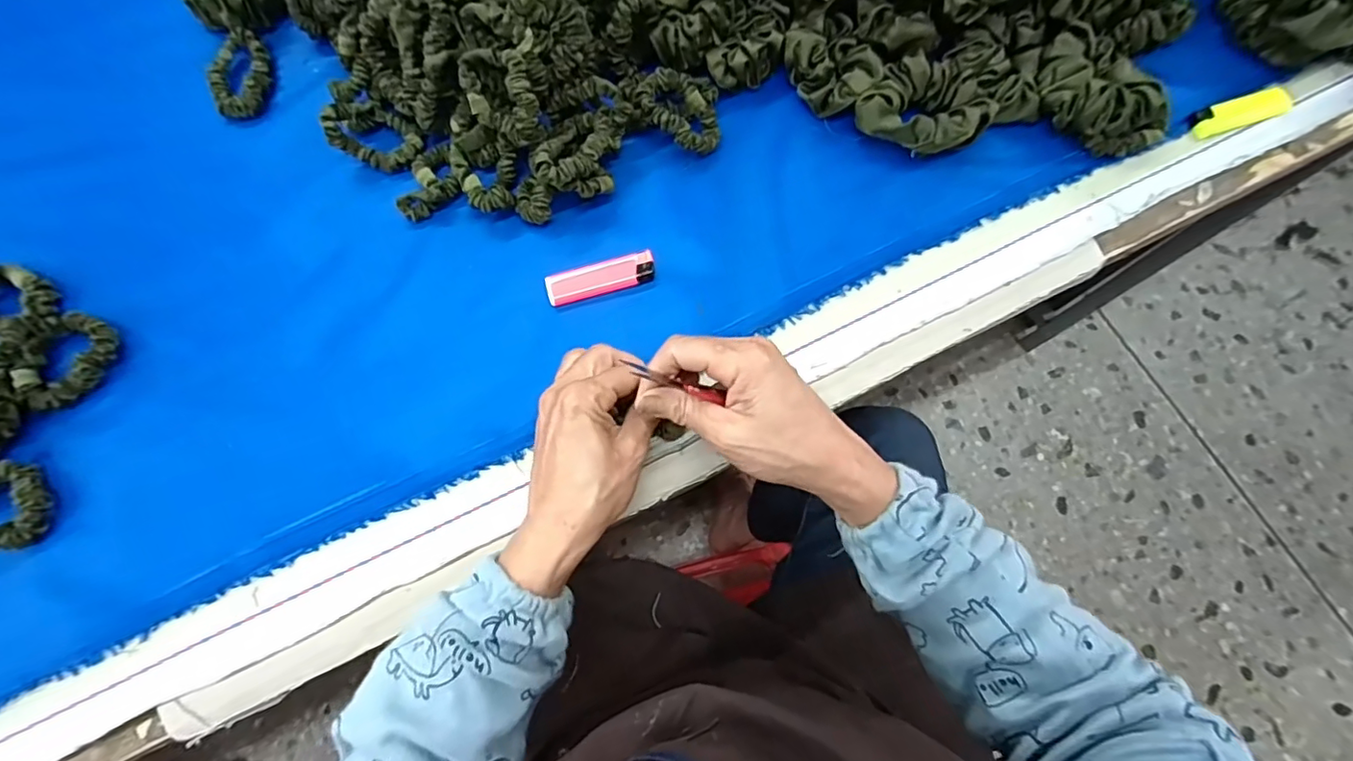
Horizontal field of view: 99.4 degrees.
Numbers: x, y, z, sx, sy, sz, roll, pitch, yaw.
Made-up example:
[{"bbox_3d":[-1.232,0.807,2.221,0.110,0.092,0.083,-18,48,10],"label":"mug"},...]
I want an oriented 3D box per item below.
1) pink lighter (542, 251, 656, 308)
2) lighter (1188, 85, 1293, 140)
[{"bbox_3d":[-0.055,-0.075,0.424,0.079,0.016,0.023,-14,73,-4],"label":"pink lighter"},{"bbox_3d":[0.446,-0.213,0.451,0.077,0.015,0.026,-18,73,-5],"label":"lighter"}]

